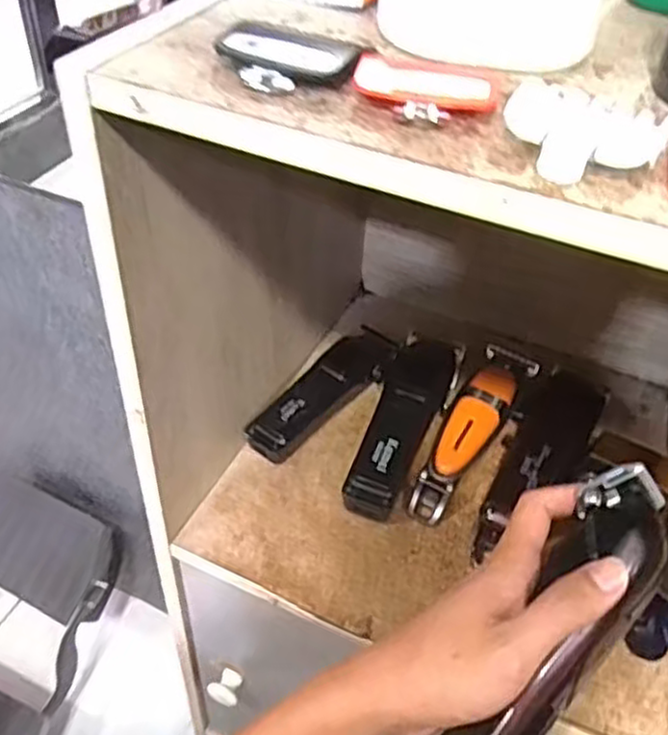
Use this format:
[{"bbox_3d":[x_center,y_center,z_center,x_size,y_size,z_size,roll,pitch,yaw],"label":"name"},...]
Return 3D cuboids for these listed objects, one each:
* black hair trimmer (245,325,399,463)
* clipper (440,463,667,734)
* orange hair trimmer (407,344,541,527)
[{"bbox_3d":[-0.003,0.020,0.539,0.045,0.029,0.136,28,49,23],"label":"black hair trimmer"},{"bbox_3d":[0.115,0.130,0.367,0.051,0.032,0.175,28,81,23],"label":"clipper"},{"bbox_3d":[0.101,0.043,0.527,0.044,0.035,0.157,23,47,19],"label":"orange hair trimmer"}]

